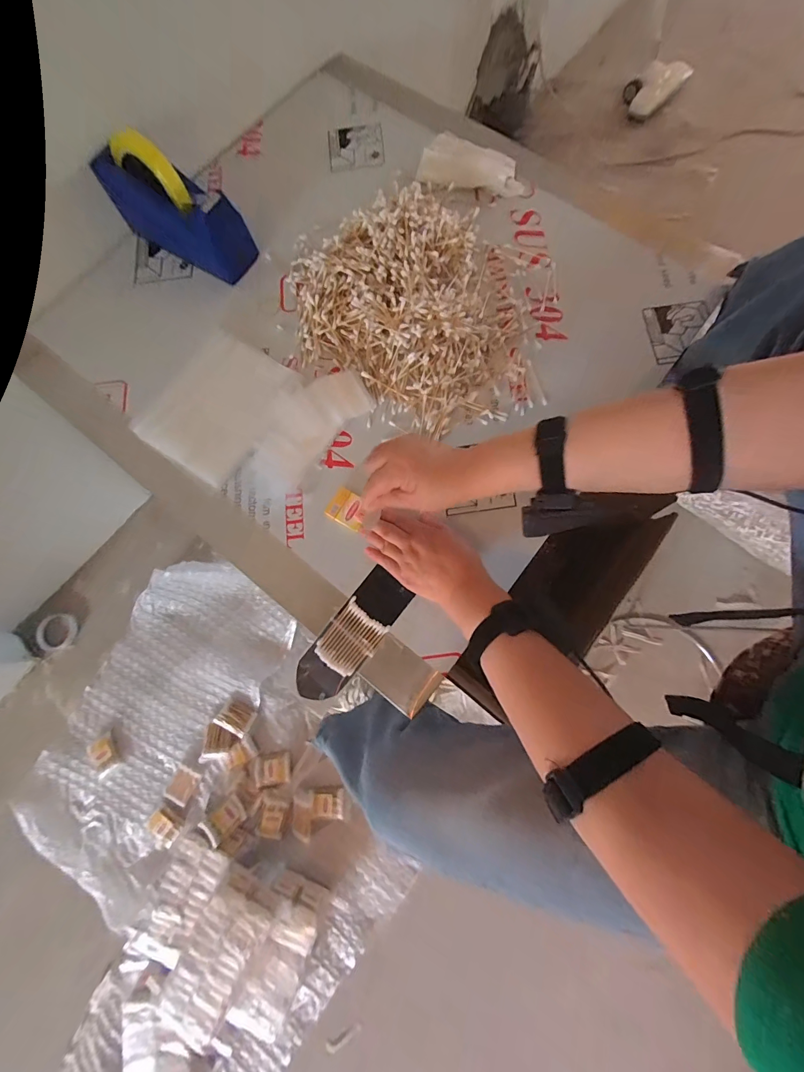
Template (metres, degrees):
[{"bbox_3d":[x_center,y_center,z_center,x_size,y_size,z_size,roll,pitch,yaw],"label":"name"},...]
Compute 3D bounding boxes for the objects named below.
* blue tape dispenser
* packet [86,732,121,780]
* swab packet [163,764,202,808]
[{"bbox_3d":[-0.321,-0.462,0.546,0.204,0.120,0.072,30,80,8],"label":"blue tape dispenser"},{"bbox_3d":[-0.648,0.478,0.853,0.056,0.013,0.076,-35,79,-6],"label":"packet"},{"bbox_3d":[-0.472,0.536,0.842,0.057,0.009,0.066,20,71,11],"label":"swab packet"}]

